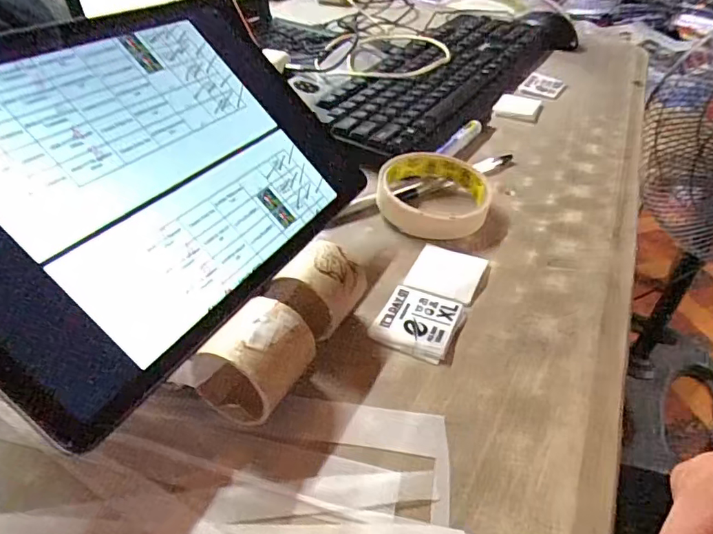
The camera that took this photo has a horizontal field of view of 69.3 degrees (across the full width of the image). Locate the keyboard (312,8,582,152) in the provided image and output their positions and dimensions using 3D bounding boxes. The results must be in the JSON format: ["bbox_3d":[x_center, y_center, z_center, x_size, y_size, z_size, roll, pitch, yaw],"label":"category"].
[{"bbox_3d":[0.126,-0.237,0.614,0.132,0.032,0.478,25,44,23],"label":"keyboard"}]

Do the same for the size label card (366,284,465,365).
[{"bbox_3d":[0.036,0.030,0.303,0.042,0.005,0.051,18,42,16],"label":"size label card"}]

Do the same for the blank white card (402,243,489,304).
[{"bbox_3d":[0.060,0.002,0.341,0.044,0.004,0.050,19,42,17],"label":"blank white card"}]

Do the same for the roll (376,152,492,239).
[{"bbox_3d":[0.059,-0.057,0.397,0.083,0.025,0.083,3,40,-2],"label":"roll"}]

